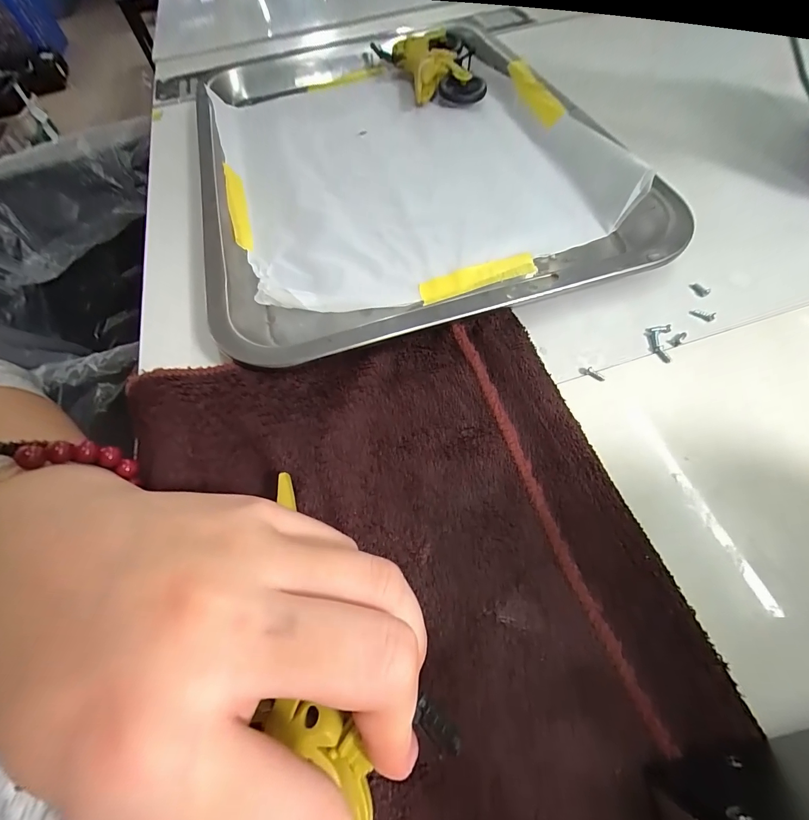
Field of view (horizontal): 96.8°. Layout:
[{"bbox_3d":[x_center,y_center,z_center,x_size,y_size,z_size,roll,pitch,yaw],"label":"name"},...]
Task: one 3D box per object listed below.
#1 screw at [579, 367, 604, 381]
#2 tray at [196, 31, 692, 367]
[{"bbox_3d":[0.091,-0.018,0.174,0.004,0.004,0.012,-40,65,-18],"label":"screw"},{"bbox_3d":[-0.012,-0.195,0.262,0.260,0.021,0.358,-17,62,-4],"label":"tray"}]

